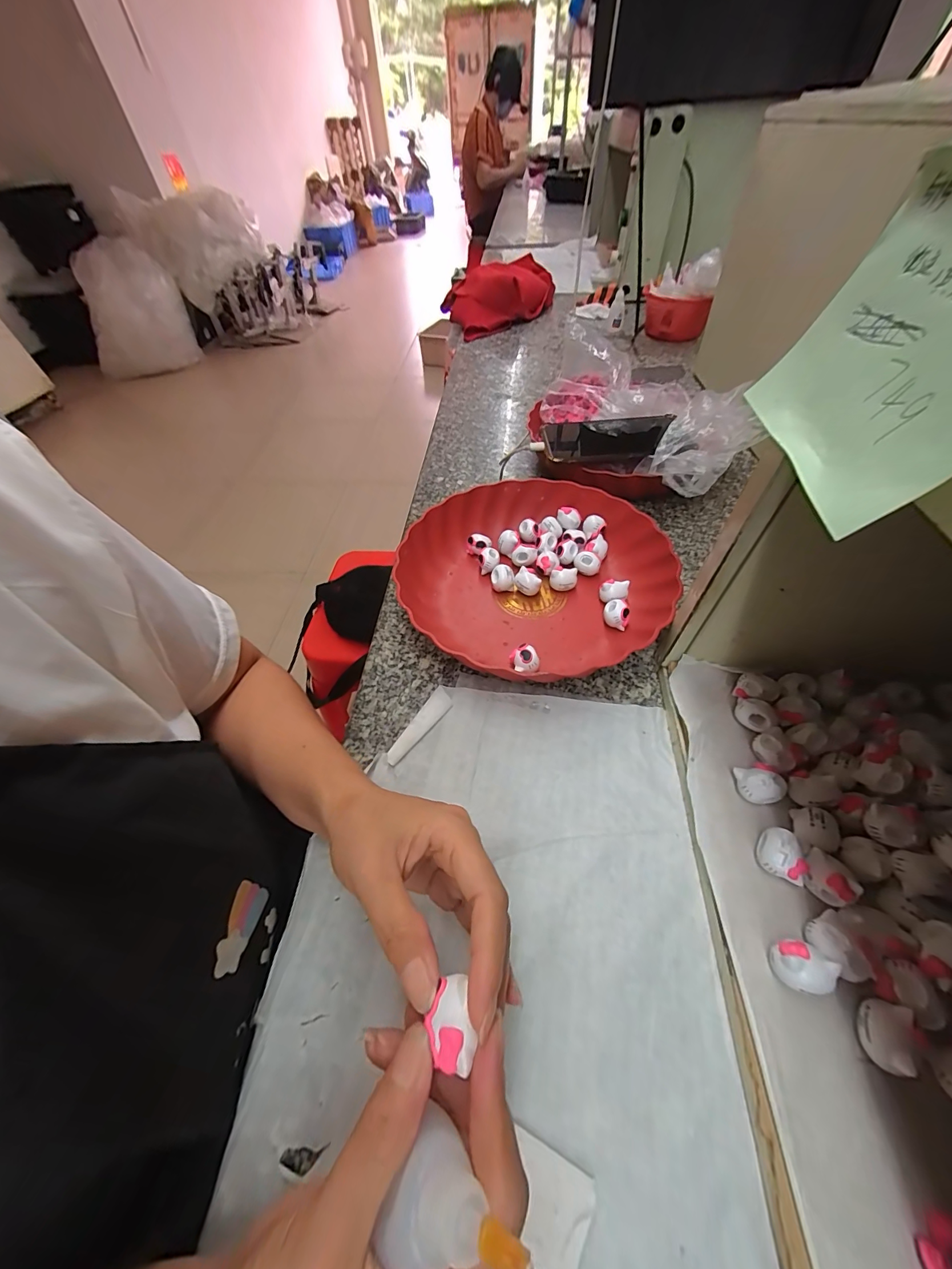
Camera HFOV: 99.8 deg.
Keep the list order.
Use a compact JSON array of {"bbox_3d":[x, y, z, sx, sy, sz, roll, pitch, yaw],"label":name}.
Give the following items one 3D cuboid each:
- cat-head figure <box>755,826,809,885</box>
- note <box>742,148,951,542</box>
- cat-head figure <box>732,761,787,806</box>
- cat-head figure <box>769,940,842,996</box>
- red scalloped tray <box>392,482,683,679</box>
[{"bbox_3d":[0.170,0.123,0.225,0.023,0.019,0.024,27,59,24],"label":"cat-head figure"},{"bbox_3d":[0.121,-0.083,0.115,0.007,0.070,0.095,13,54,-11],"label":"note"},{"bbox_3d":[0.173,0.094,0.247,0.023,0.021,0.022,-3,52,4],"label":"cat-head figure"},{"bbox_3d":[0.158,0.163,0.196,0.022,0.019,0.019,11,54,14],"label":"cat-head figure"},{"bbox_3d":[0.054,-0.058,0.377,0.230,0.043,0.240,-31,55,-18],"label":"red scalloped tray"}]

